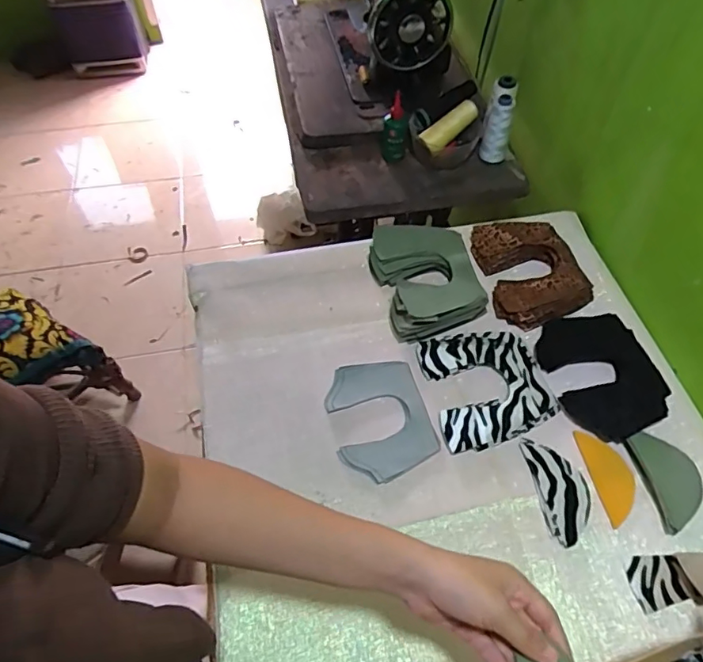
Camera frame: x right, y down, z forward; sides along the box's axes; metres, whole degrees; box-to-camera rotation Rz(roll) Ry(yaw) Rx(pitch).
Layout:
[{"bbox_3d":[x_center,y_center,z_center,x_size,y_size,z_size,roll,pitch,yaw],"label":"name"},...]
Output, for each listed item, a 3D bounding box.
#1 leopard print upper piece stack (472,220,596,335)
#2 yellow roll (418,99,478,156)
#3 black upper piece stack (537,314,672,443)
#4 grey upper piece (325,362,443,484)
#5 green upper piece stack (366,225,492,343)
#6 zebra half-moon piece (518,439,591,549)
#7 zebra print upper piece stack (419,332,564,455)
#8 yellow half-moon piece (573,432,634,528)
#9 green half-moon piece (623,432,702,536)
[{"bbox_3d":[0.258,-0.091,0.772,0.134,0.034,0.171,-10,55,-5],"label":"leopard print upper piece stack"},{"bbox_3d":[0.169,-0.348,0.910,0.109,0.042,0.030,-38,60,2],"label":"yellow roll"},{"bbox_3d":[0.316,0.047,0.680,0.119,0.022,0.179,-14,55,-8],"label":"black upper piece stack"},{"bbox_3d":[0.034,0.104,0.652,0.113,0.006,0.152,-13,55,-8],"label":"grey upper piece"},{"bbox_3d":[0.106,-0.078,0.753,0.137,0.054,0.178,-13,55,-8],"label":"green upper piece stack"},{"bbox_3d":[0.237,0.177,0.599,0.058,0.006,0.116,-8,55,-4],"label":"zebra half-moon piece"},{"bbox_3d":[0.173,0.068,0.671,0.148,0.015,0.153,-10,55,-6],"label":"zebra print upper piece stack"},{"bbox_3d":[0.298,0.165,0.611,0.047,0.004,0.108,-7,55,-4],"label":"yellow half-moon piece"},{"bbox_3d":[0.354,0.165,0.593,0.056,0.017,0.105,-8,55,-4],"label":"green half-moon piece"}]

